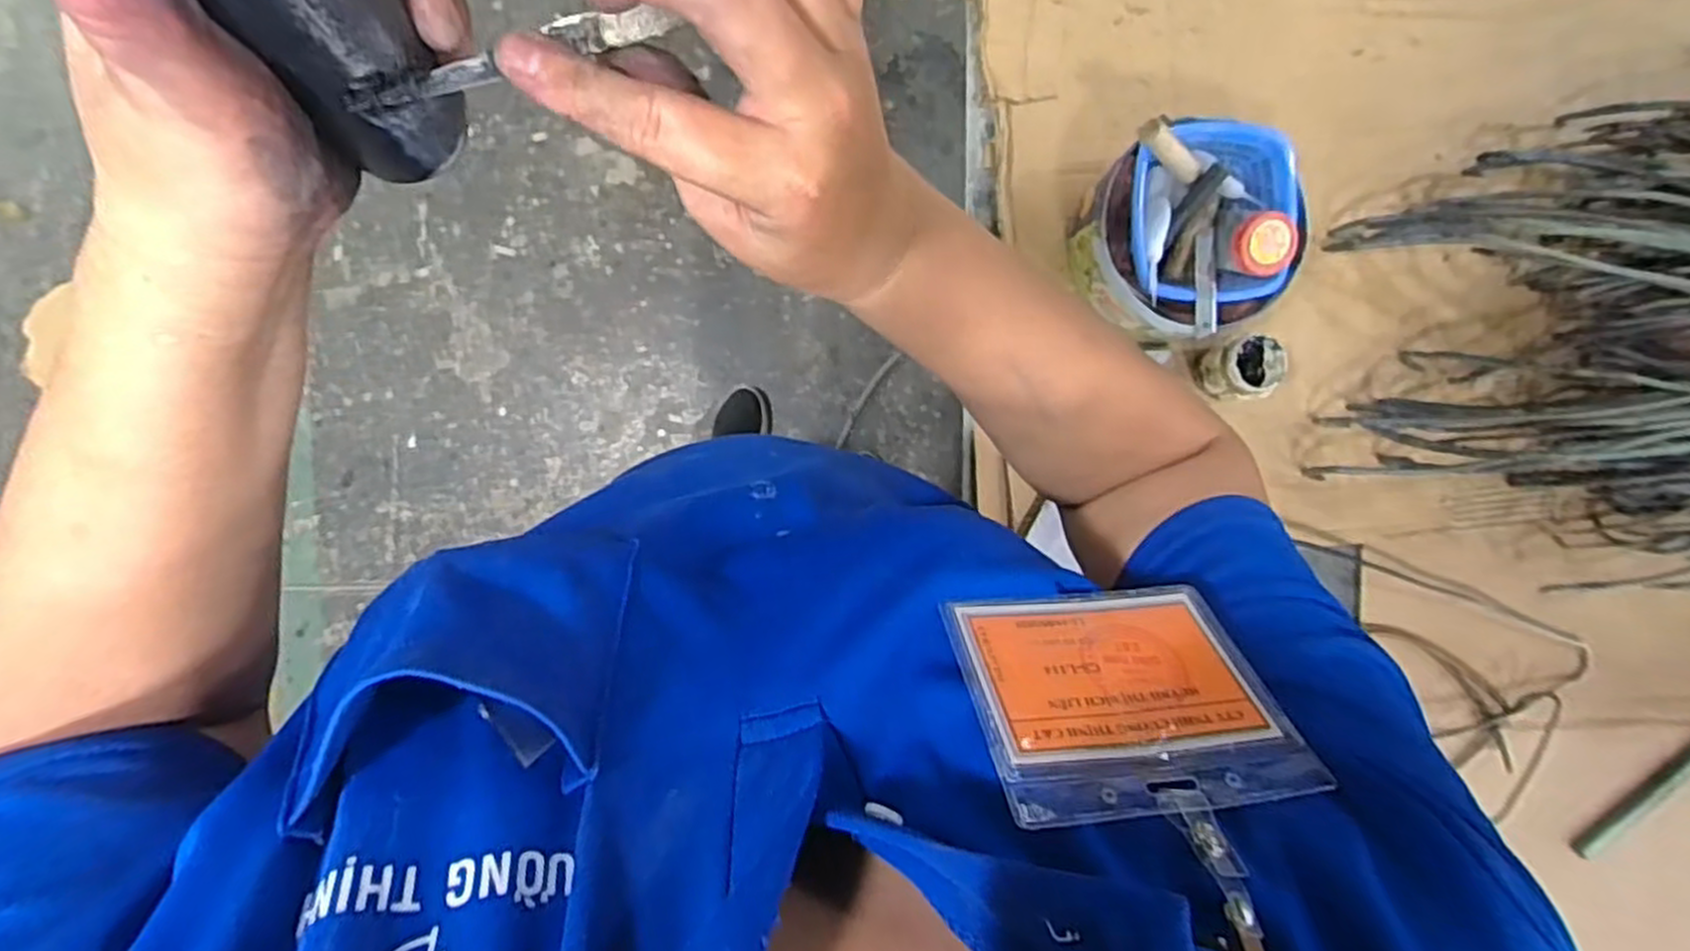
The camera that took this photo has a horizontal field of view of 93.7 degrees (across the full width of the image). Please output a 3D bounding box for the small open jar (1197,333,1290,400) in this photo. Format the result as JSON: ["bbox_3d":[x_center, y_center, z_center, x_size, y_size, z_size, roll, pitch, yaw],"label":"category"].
[{"bbox_3d":[0.367,-0.102,0.750,0.064,0.066,0.059,0,93,0],"label":"small open jar"}]

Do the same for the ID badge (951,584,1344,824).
[{"bbox_3d":[0.089,0.069,0.258,0.097,0.084,0.004,-2,130,-11],"label":"ID badge"}]

